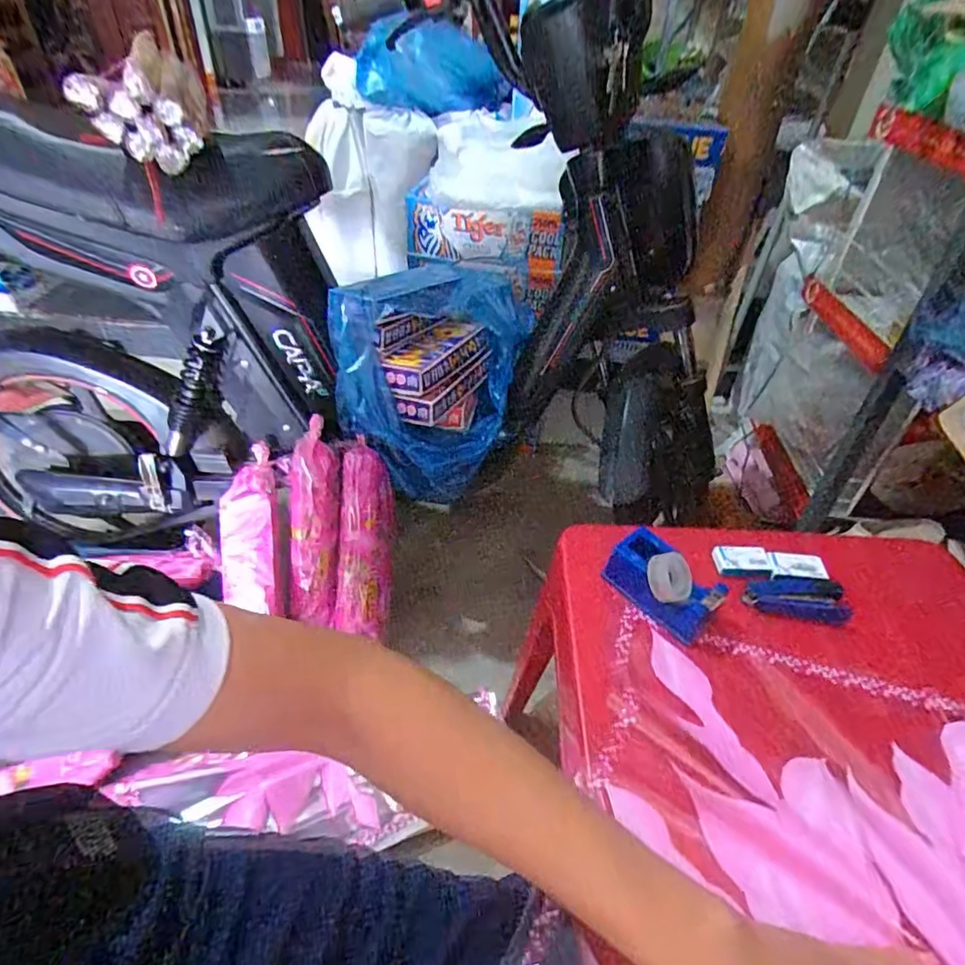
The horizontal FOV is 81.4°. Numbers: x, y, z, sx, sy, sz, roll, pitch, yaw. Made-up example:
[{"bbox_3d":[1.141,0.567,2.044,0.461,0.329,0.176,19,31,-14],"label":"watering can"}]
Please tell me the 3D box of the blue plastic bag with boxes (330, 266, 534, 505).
[{"bbox_3d":[-0.090,-0.188,0.967,0.264,0.288,0.358,13,41,10],"label":"blue plastic bag with boxes"}]

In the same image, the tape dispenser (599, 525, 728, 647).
[{"bbox_3d":[0.173,0.090,0.532,0.051,0.059,0.101,-30,51,-33],"label":"tape dispenser"}]

